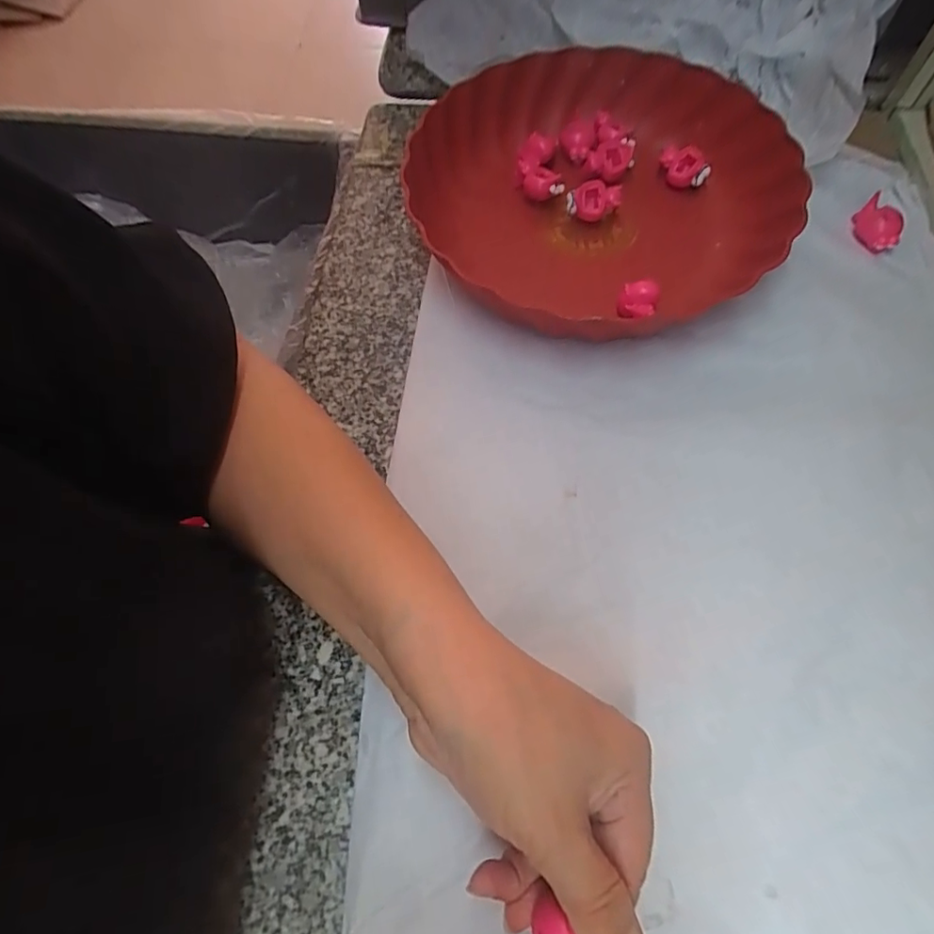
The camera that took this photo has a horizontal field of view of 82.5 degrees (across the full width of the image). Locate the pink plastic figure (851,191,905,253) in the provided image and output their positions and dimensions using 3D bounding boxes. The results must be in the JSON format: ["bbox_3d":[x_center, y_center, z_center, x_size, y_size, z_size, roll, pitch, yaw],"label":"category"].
[{"bbox_3d":[0.272,-0.162,0.353,0.018,0.017,0.036,-17,66,-5],"label":"pink plastic figure"}]

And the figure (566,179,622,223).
[{"bbox_3d":[0.088,-0.184,0.371,0.034,0.021,0.019,13,68,9],"label":"figure"}]

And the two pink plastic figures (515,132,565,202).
[{"bbox_3d":[0.051,-0.214,0.377,0.031,0.014,0.052,-3,66,2],"label":"two pink plastic figures"}]

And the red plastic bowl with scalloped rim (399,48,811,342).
[{"bbox_3d":[0.088,-0.189,0.360,0.238,0.048,0.223,-1,66,3],"label":"red plastic bowl with scalloped rim"}]

